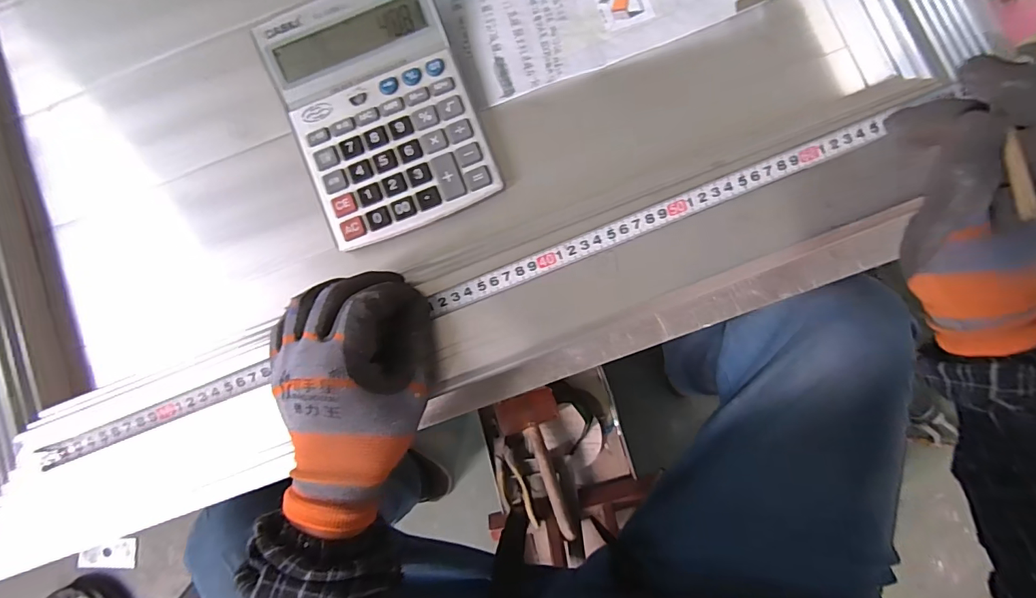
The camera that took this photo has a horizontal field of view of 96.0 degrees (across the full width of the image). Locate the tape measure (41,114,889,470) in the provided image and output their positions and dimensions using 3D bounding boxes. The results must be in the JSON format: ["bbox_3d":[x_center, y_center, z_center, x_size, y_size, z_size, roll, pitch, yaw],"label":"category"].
[{"bbox_3d":[-0.046,0.000,0.339,0.629,0.008,0.017,-22,83,2],"label":"tape measure"}]

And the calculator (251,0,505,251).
[{"bbox_3d":[-0.111,-0.152,0.378,0.142,0.037,0.189,-21,83,1],"label":"calculator"}]

